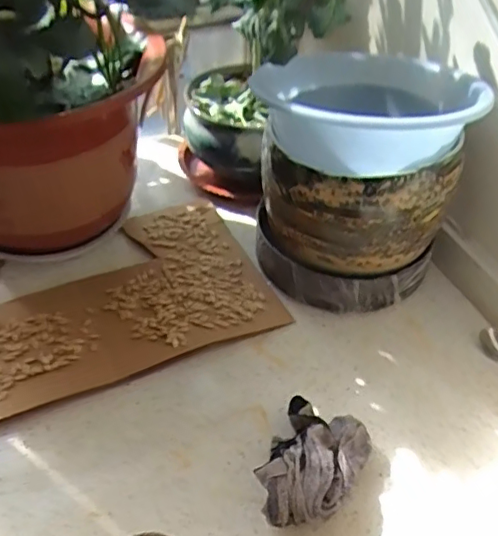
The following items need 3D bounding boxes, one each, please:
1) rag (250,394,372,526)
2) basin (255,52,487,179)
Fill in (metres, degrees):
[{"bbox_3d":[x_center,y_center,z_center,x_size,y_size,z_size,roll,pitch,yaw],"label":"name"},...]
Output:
[{"bbox_3d":[0.051,0.169,0.483,0.080,0.051,0.123,21,46,20],"label":"rag"},{"bbox_3d":[0.126,-0.174,0.599,0.226,0.065,0.204,-23,48,-24],"label":"basin"}]

